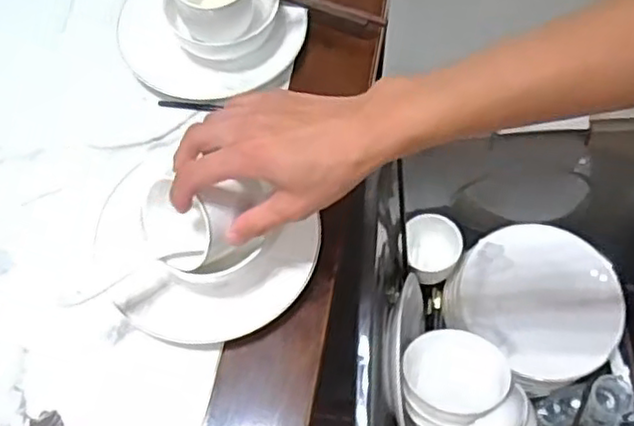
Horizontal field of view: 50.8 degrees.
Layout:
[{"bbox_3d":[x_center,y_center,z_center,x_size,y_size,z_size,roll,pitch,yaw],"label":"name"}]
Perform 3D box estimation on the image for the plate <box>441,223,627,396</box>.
[{"bbox_3d":[0.257,0.100,0.781,0.184,0.023,0.180,0,62,0],"label":"plate"}]

